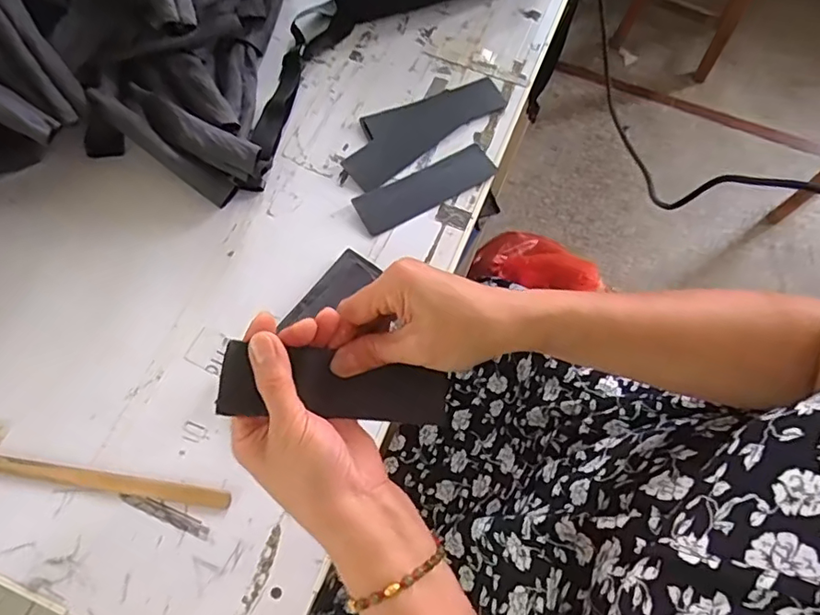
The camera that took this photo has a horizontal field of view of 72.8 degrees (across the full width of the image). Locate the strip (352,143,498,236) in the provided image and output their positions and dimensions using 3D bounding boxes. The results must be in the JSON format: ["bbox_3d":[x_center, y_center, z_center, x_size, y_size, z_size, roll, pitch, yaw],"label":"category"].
[{"bbox_3d":[0.017,-0.120,0.560,0.146,0.007,0.045,-27,77,-13],"label":"strip"}]

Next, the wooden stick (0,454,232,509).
[{"bbox_3d":[-0.277,0.135,0.446,0.264,0.004,0.016,9,69,1],"label":"wooden stick"}]

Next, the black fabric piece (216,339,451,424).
[{"bbox_3d":[-0.043,0.052,0.354,0.146,0.007,0.043,9,95,-18],"label":"black fabric piece"}]

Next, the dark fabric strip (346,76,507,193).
[{"bbox_3d":[0.009,-0.194,0.584,0.189,0.006,0.068,-35,80,-15],"label":"dark fabric strip"}]

